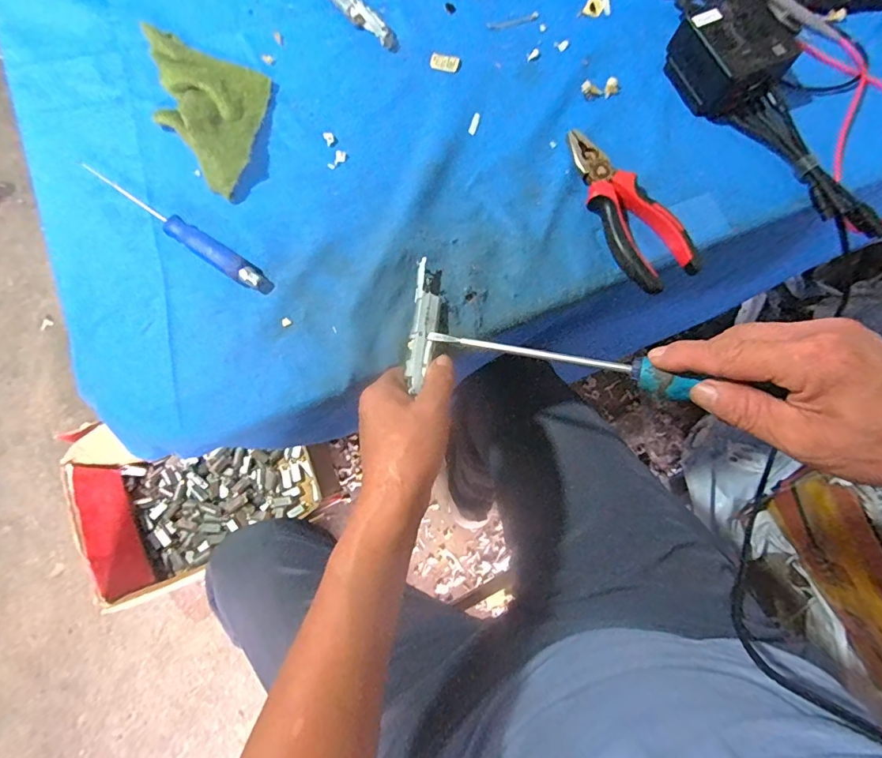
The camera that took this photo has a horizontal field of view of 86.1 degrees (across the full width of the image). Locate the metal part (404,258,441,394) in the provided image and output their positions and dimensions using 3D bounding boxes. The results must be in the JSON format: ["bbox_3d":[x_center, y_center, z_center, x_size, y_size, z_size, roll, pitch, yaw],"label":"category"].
[{"bbox_3d":[-0.013,-0.041,0.368,0.019,0.017,0.104,7,72,1],"label":"metal part"}]

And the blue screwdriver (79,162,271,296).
[{"bbox_3d":[-0.218,-0.126,0.388,0.192,0.014,0.020,34,79,7],"label":"blue screwdriver"}]

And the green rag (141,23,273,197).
[{"bbox_3d":[-0.198,-0.240,0.410,0.090,0.031,0.167,-14,77,-4],"label":"green rag"}]

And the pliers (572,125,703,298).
[{"bbox_3d":[0.155,-0.146,0.399,0.057,0.022,0.153,-26,79,-7],"label":"pliers"}]

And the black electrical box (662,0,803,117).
[{"bbox_3d":[0.255,-0.285,0.417,0.074,0.048,0.089,-32,79,-8],"label":"black electrical box"}]

